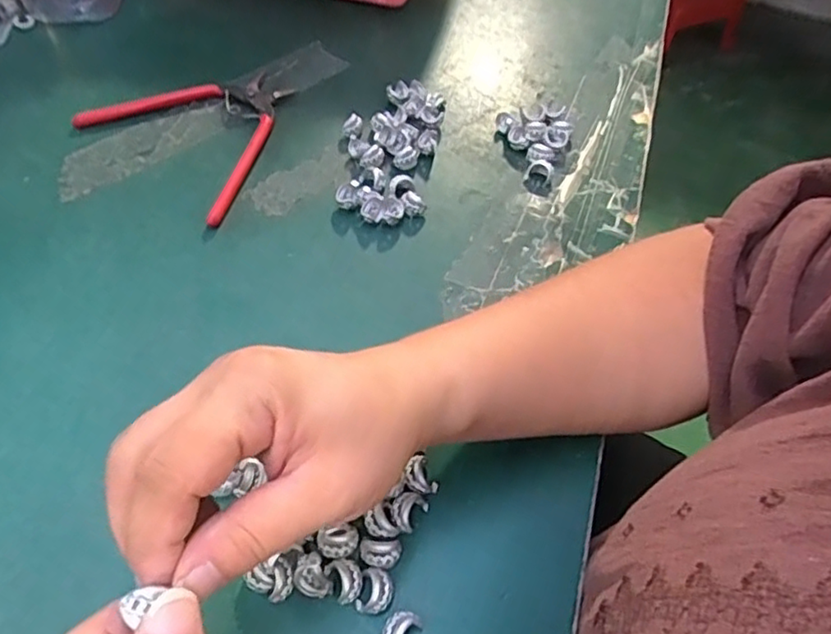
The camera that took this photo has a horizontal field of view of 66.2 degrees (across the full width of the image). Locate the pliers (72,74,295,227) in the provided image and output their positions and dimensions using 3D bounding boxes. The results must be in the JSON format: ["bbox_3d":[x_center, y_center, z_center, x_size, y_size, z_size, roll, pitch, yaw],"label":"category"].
[{"bbox_3d":[-0.140,-0.134,0.444,0.138,0.011,0.123,34,59,19],"label":"pliers"}]

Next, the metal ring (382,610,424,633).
[{"bbox_3d":[-0.006,0.130,0.261,0.015,0.010,0.019,21,55,10],"label":"metal ring"}]

